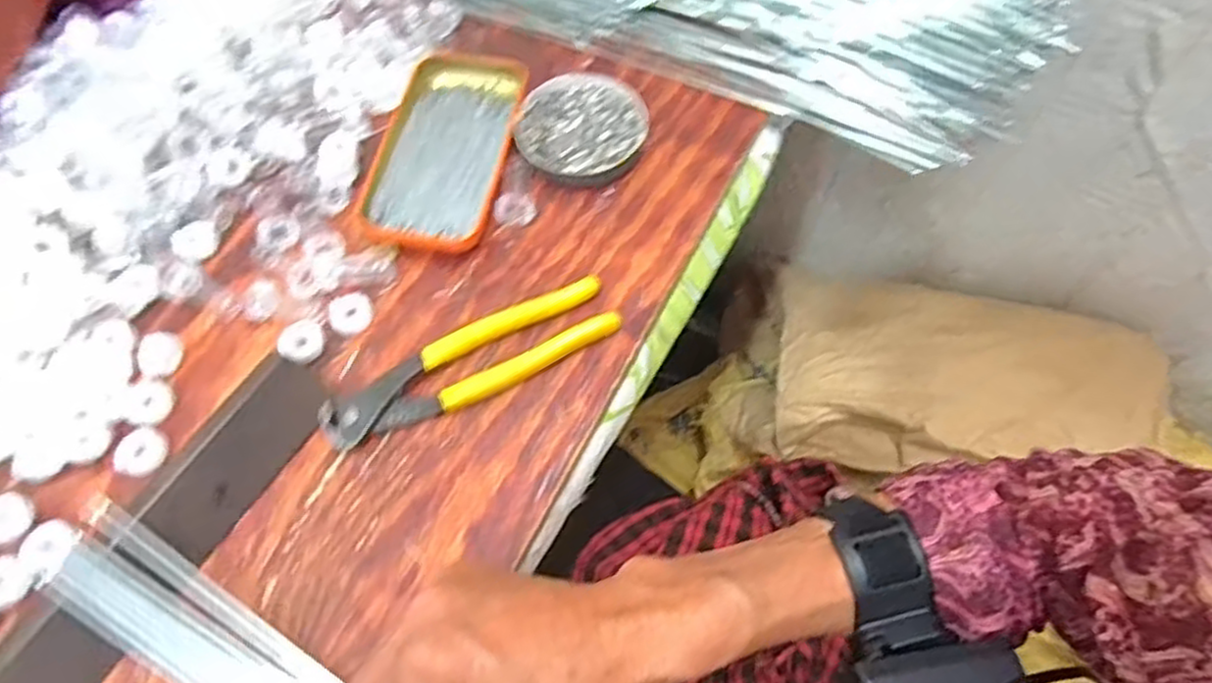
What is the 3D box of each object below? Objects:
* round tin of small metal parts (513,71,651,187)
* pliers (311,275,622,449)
[{"bbox_3d":[-0.015,-0.138,0.471,0.078,0.014,0.083,1,67,-2],"label":"round tin of small metal parts"},{"bbox_3d":[-0.073,0.012,0.404,0.164,0.014,0.040,-27,71,-12],"label":"pliers"}]

